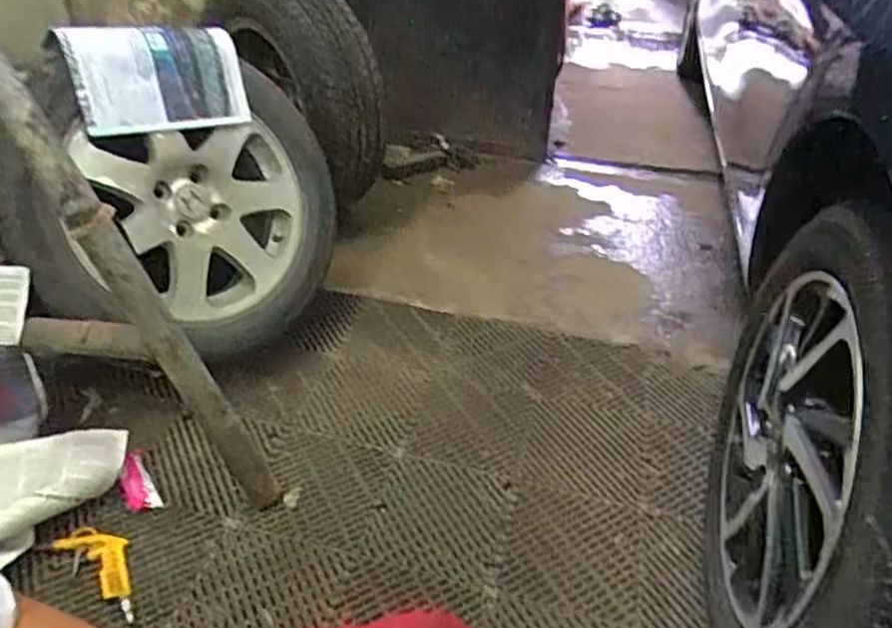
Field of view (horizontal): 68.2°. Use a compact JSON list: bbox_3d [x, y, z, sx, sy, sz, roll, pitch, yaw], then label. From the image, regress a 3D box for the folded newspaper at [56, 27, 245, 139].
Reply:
[{"bbox_3d":[-0.463,-0.383,1.072,0.264,0.163,0.023,-20,10,-36],"label":"folded newspaper"}]

